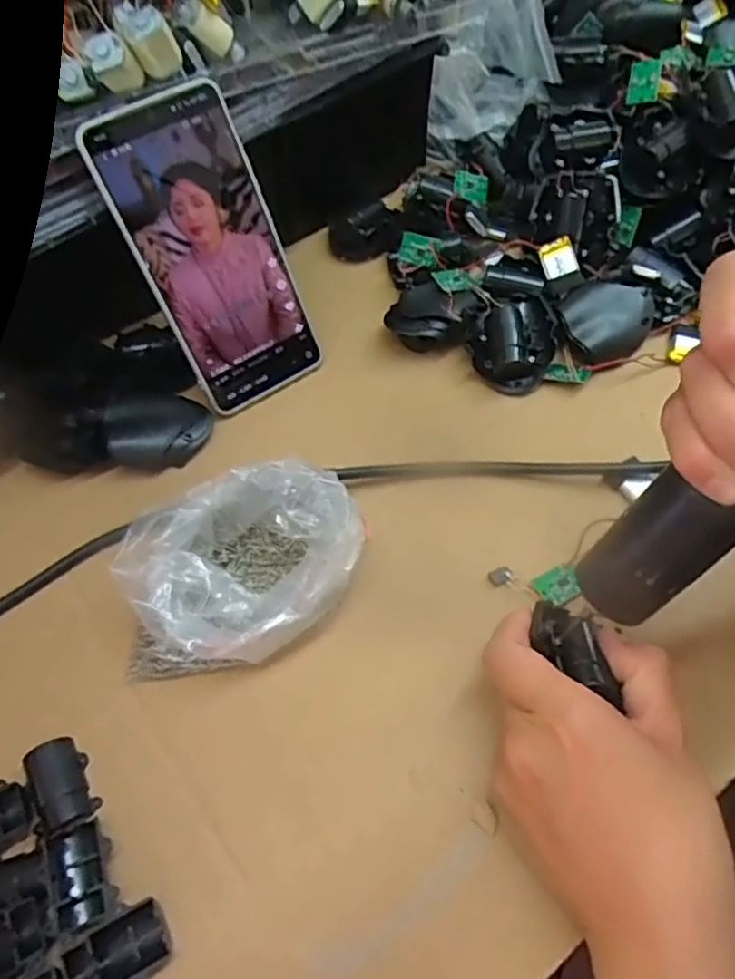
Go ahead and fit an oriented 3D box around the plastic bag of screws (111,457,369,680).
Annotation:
[{"bbox_3d":[-0.061,0.038,0.322,0.118,0.046,0.086,-12,59,-5],"label":"plastic bag of screws"}]

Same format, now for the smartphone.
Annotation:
[{"bbox_3d":[-0.085,-0.129,0.369,0.078,0.162,0.007,-33,34,-17],"label":"smartphone"}]

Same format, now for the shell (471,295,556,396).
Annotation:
[{"bbox_3d":[0.090,-0.091,0.402,0.046,0.033,0.054,11,59,9],"label":"shell"}]

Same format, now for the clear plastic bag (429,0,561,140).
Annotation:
[{"bbox_3d":[0.090,-0.377,0.475,0.084,0.167,0.141,-1,58,2],"label":"clear plastic bag"}]

